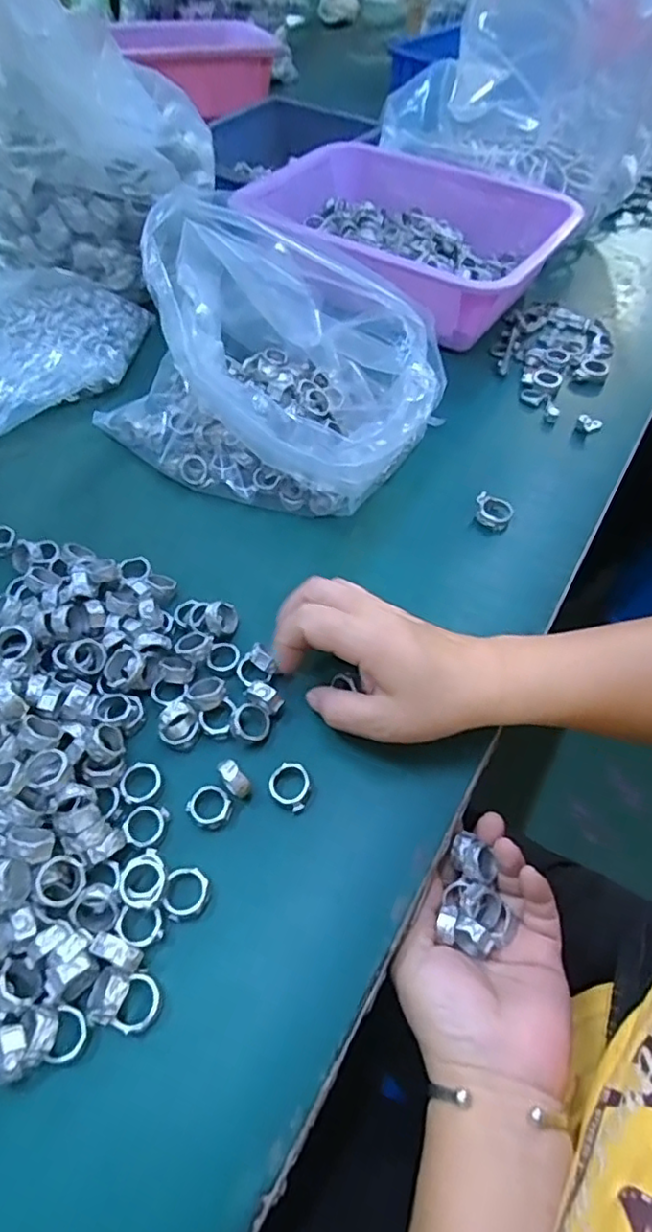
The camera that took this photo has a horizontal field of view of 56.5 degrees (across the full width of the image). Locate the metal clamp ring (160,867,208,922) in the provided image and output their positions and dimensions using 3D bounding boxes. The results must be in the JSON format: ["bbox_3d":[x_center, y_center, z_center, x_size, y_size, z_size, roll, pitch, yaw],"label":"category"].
[{"bbox_3d":[-0.069,0.135,0.295,0.020,0.012,0.024,5,55,1],"label":"metal clamp ring"}]

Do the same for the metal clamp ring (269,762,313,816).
[{"bbox_3d":[-0.019,0.092,0.330,0.022,0.008,0.025,17,56,10],"label":"metal clamp ring"}]

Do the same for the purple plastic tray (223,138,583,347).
[{"bbox_3d":[0.077,-0.382,0.627,0.308,0.086,0.235,30,59,18],"label":"purple plastic tray"}]

